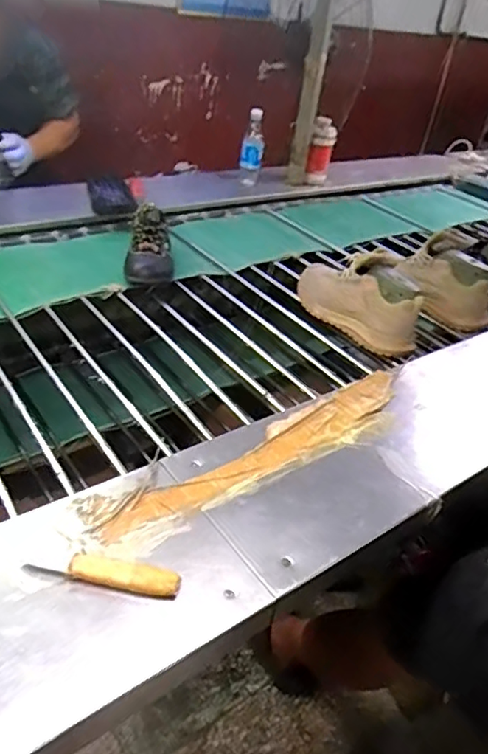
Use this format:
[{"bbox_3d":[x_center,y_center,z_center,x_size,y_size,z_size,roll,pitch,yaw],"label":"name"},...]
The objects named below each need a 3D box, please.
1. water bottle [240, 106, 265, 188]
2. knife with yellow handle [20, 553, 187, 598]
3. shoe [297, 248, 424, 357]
[{"bbox_3d":[0.024,-0.669,1.720,0.068,0.214,0.068,7,35,-5],"label":"water bottle"},{"bbox_3d":[-0.140,0.195,0.588,0.154,0.016,0.032,11,35,1],"label":"knife with yellow handle"},{"bbox_3d":[0.219,-0.158,1.131,0.112,0.158,0.303,-13,41,-29],"label":"shoe"}]

